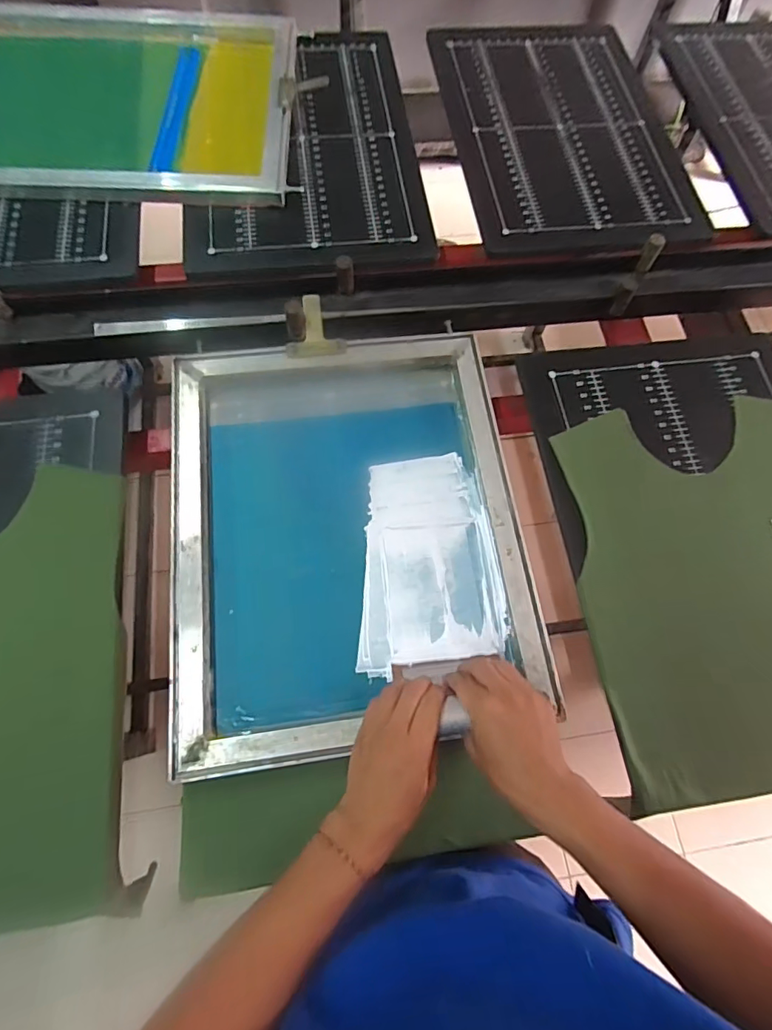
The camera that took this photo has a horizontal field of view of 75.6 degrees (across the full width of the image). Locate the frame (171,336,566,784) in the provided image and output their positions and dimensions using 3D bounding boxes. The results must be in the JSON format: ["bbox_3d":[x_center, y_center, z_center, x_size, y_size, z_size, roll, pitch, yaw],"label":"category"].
[{"bbox_3d":[-0.046,0.012,0.619,0.404,0.050,0.495,-7,71,-5],"label":"frame"}]

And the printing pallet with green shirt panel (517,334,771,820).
[{"bbox_3d":[0.429,0.022,0.649,0.388,0.029,0.586,-6,71,-5],"label":"printing pallet with green shirt panel"}]

